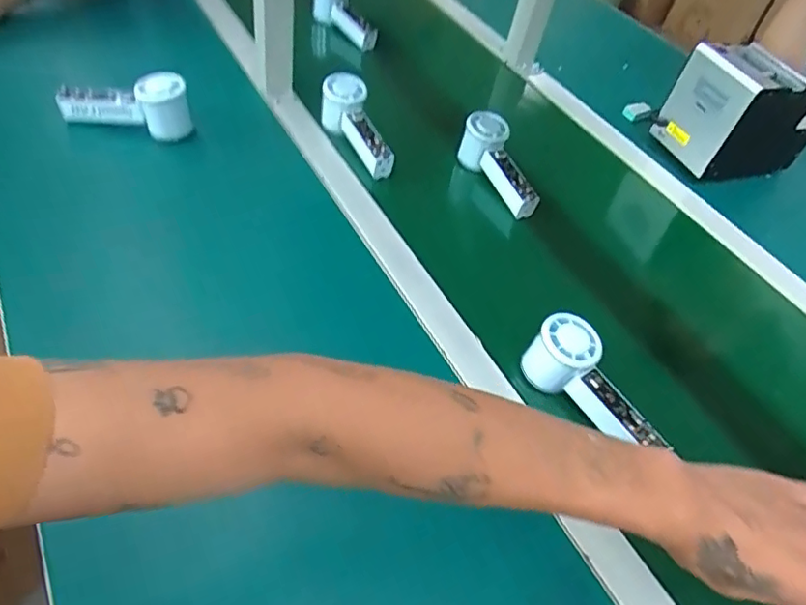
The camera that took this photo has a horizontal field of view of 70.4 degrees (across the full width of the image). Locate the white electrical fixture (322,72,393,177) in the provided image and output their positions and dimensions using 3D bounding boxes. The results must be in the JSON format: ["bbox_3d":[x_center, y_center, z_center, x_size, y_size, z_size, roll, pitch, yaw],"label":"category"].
[{"bbox_3d":[-0.055,-0.221,0.731,0.043,0.082,0.140,-28,84,-28],"label":"white electrical fixture"}]

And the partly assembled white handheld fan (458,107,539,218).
[{"bbox_3d":[0.124,-0.172,0.728,0.052,0.060,0.148,-21,69,-22],"label":"partly assembled white handheld fan"}]

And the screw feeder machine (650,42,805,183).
[{"bbox_3d":[0.474,-0.265,0.797,0.162,0.160,0.122,-12,45,-15],"label":"screw feeder machine"}]

